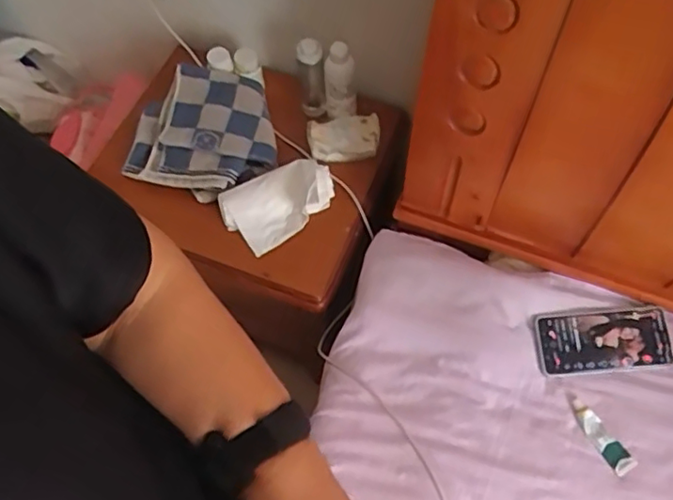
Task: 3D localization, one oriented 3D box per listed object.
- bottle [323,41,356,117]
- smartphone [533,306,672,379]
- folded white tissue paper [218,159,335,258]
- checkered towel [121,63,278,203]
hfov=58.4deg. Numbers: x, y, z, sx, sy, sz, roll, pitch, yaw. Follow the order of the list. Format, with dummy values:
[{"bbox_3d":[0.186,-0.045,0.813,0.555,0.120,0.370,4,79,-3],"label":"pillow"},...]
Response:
[{"bbox_3d":[0.005,-0.252,0.896,0.047,0.111,0.037,-6,62,-1],"label":"bottle"},{"bbox_3d":[0.336,0.114,0.757,0.163,0.008,0.078,-5,75,2],"label":"smartphone"},{"bbox_3d":[-0.083,-0.073,0.878,0.165,0.052,0.105,-26,64,-11],"label":"folded white tissue paper"},{"bbox_3d":[-0.205,-0.180,0.920,0.229,0.049,0.201,8,62,7],"label":"checkered towel"}]

